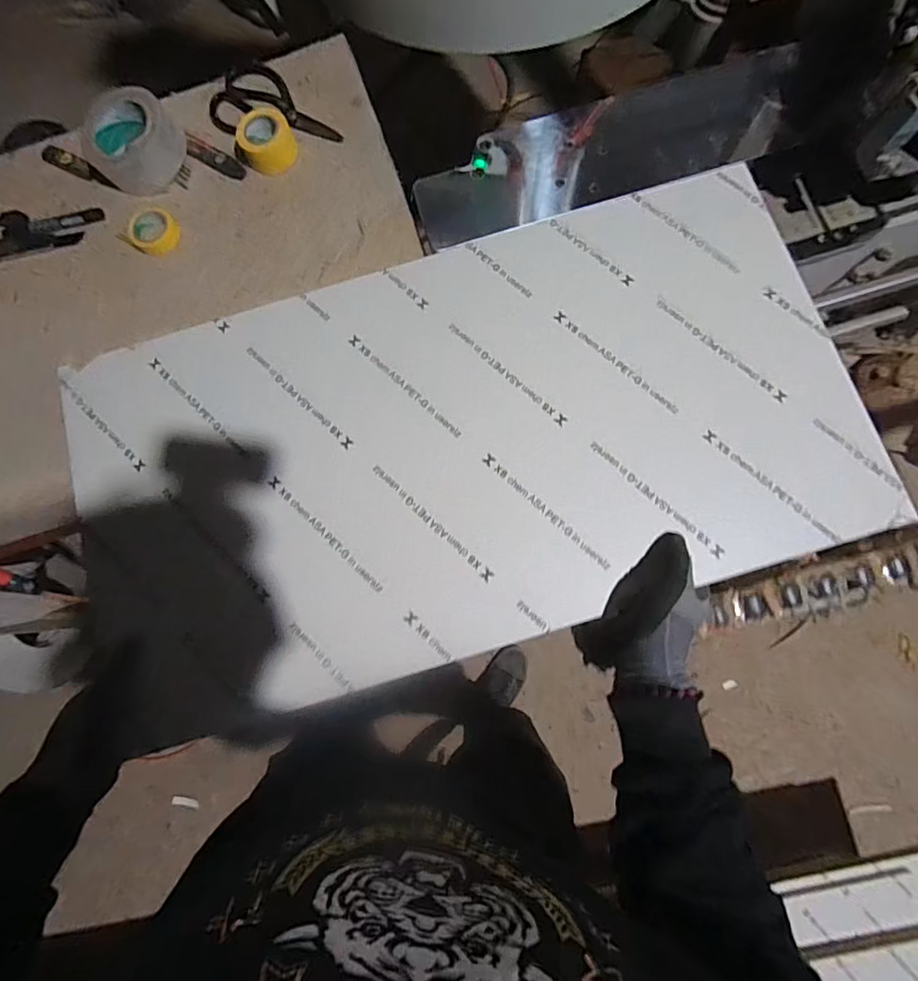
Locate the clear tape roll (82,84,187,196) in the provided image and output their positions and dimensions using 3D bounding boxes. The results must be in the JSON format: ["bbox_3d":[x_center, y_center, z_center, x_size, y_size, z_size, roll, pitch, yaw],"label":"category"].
[{"bbox_3d":[-0.414,-0.447,0.634,0.116,0.052,0.108,0,78,1],"label":"clear tape roll"}]

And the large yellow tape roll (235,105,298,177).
[{"bbox_3d":[-0.242,-0.446,0.630,0.062,0.041,0.064,0,78,1],"label":"large yellow tape roll"}]

